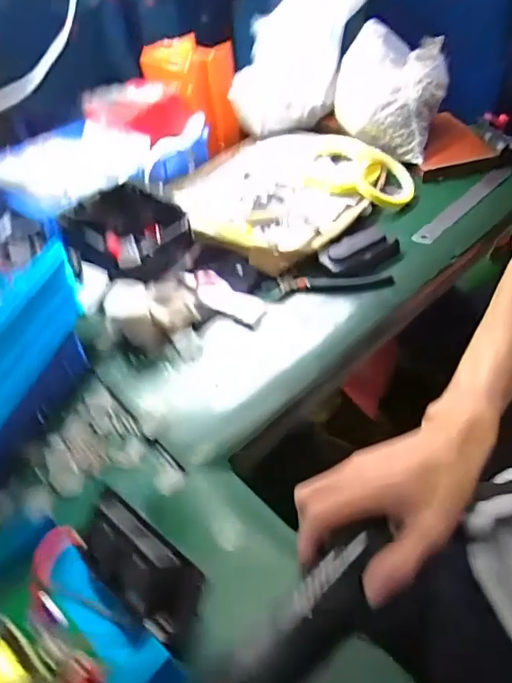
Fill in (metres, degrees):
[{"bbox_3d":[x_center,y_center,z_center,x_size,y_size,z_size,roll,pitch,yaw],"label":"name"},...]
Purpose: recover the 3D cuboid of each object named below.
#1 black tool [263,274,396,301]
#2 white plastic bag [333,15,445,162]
[{"bbox_3d":[0.084,-0.065,0.604,0.155,0.020,0.026,-3,46,2],"label":"black tool"},{"bbox_3d":[0.206,-0.385,0.769,0.154,0.137,0.142,12,48,16],"label":"white plastic bag"}]

